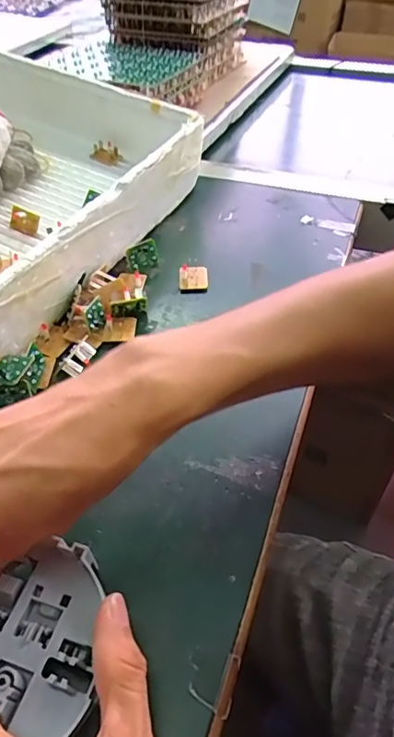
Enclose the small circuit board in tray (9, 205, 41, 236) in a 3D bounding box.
[{"bbox_3d":[-0.156,-0.134,0.467,0.026,0.022,0.005,22,30,1],"label":"small circuit board in tray"}]

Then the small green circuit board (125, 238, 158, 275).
[{"bbox_3d":[-0.048,-0.101,0.467,0.031,0.026,0.009,-27,32,-24],"label":"small green circuit board"}]

